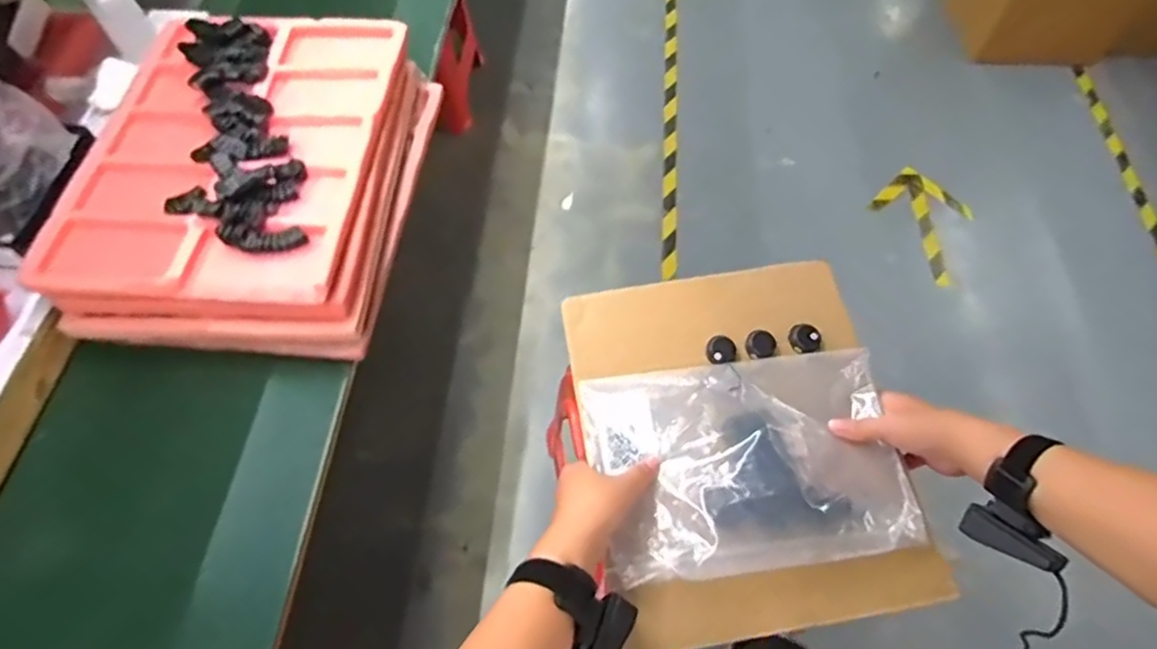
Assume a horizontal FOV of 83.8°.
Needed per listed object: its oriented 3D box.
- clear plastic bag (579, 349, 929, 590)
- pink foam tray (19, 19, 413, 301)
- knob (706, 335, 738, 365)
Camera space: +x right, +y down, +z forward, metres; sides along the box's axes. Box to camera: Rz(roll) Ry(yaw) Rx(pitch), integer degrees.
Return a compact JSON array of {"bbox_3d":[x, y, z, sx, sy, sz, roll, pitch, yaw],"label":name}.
[{"bbox_3d":[0.155,0.121,0.596,0.273,0.028,0.189,-7,61,-3],"label":"clear plastic bag"},{"bbox_3d":[-0.460,-0.245,0.869,0.380,0.029,0.481,1,61,2],"label":"pink foam tray"},{"bbox_3d":[0.146,0.027,0.654,0.030,0.013,0.036,7,62,5],"label":"knob"}]

